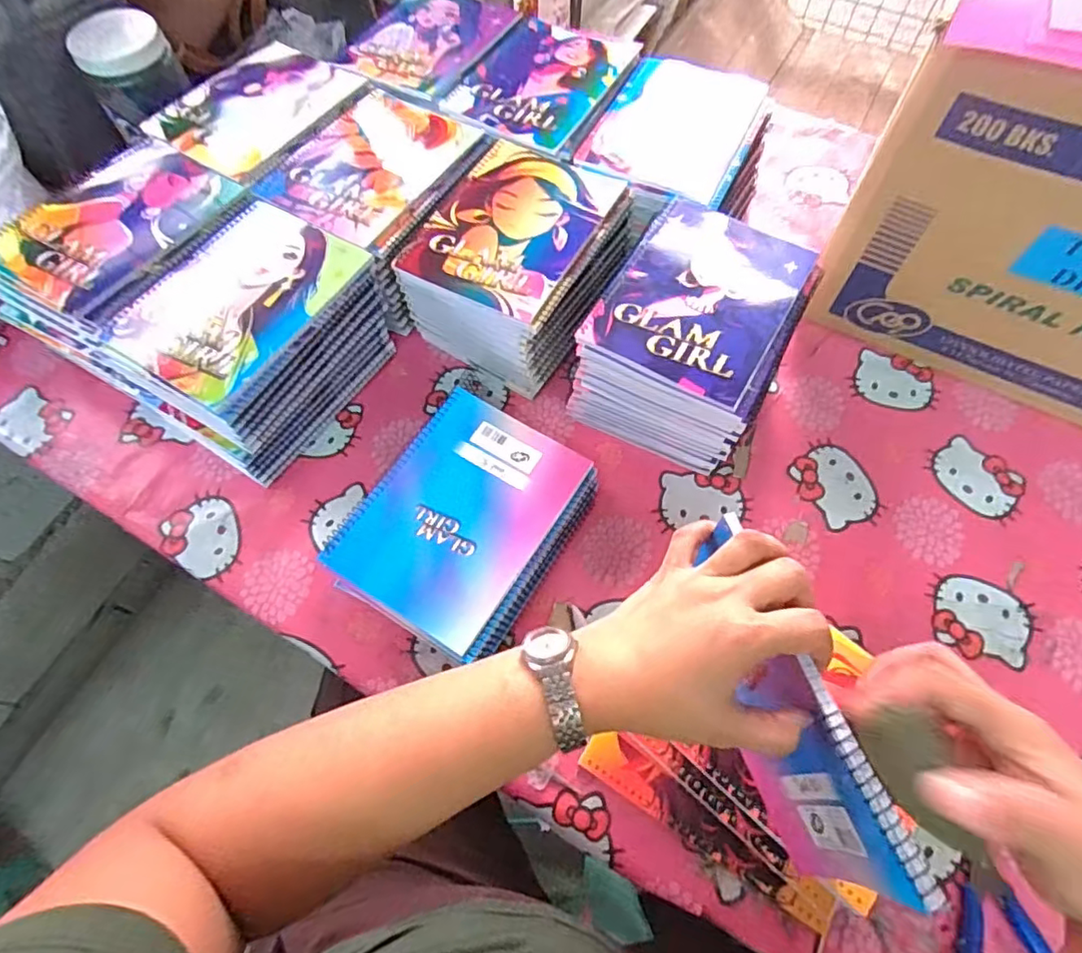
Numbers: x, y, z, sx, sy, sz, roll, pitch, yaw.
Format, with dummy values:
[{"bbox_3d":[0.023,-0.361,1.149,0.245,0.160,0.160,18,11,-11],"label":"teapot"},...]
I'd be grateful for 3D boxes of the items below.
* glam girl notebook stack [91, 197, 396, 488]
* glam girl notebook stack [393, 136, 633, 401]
[{"bbox_3d":[-0.282,-0.143,0.588,0.179,0.122,0.224,29,69,14],"label":"glam girl notebook stack"},{"bbox_3d":[-0.020,-0.220,0.619,0.173,0.113,0.205,27,69,14],"label":"glam girl notebook stack"}]

